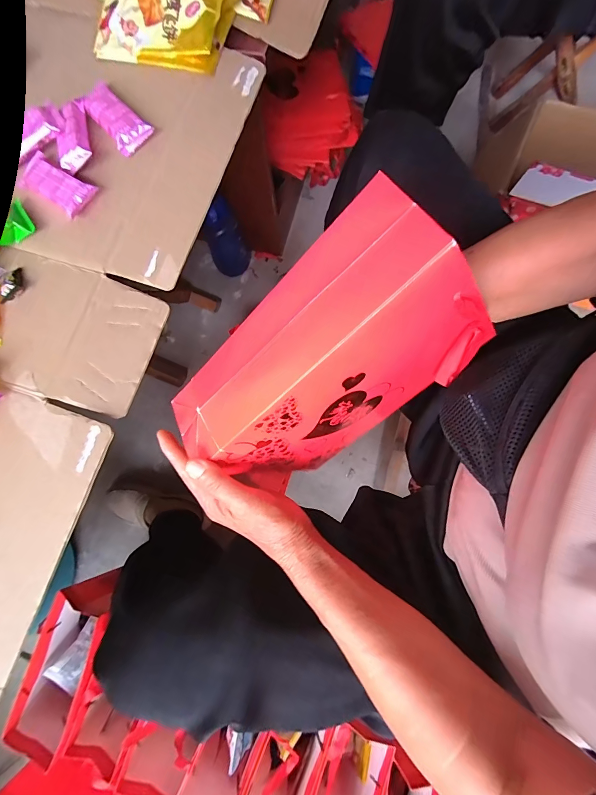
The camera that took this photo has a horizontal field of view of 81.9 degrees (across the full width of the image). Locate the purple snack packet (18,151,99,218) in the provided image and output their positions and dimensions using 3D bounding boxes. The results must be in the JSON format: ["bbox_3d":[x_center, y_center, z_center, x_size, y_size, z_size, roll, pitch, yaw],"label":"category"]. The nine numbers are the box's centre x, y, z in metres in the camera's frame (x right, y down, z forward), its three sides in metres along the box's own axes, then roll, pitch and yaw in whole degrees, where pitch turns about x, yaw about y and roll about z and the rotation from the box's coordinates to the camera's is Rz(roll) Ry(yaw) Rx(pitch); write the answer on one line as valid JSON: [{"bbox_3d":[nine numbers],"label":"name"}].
[{"bbox_3d":[-0.261,-0.230,0.371,0.080,0.021,0.040,33,81,8],"label":"purple snack packet"}]

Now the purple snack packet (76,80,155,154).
[{"bbox_3d":[-0.207,-0.315,0.389,0.042,0.018,0.083,-43,81,-7],"label":"purple snack packet"}]

